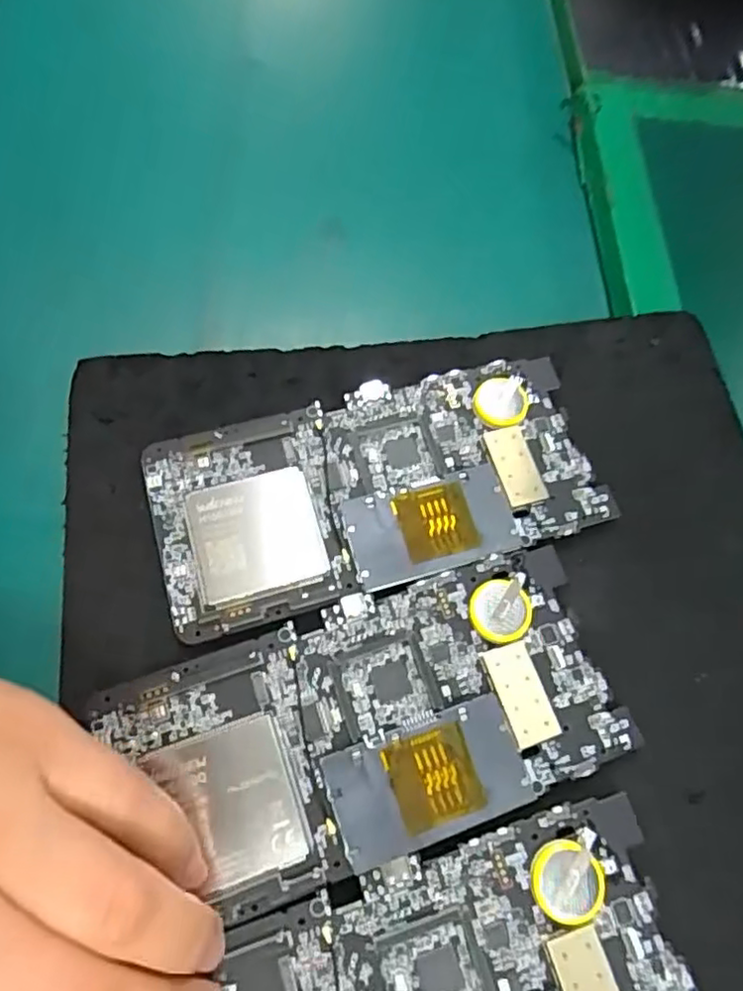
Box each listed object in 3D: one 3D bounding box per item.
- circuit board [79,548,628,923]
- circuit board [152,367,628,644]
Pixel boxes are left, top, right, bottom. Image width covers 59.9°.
[{"bbox_3d":[0.001,0.068,0.198,0.146,0.006,0.071,-18,71,-9],"label":"circuit board"},{"bbox_3d":[0.001,-0.004,0.228,0.152,0.006,0.073,-14,70,-8],"label":"circuit board"}]

